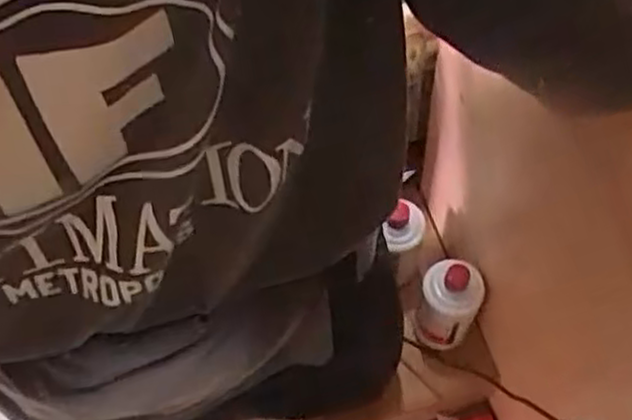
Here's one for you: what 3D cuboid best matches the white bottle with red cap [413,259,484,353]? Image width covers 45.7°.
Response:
[{"bbox_3d":[0.161,0.115,0.911,0.070,0.154,0.070,-2,63,3],"label":"white bottle with red cap"}]

